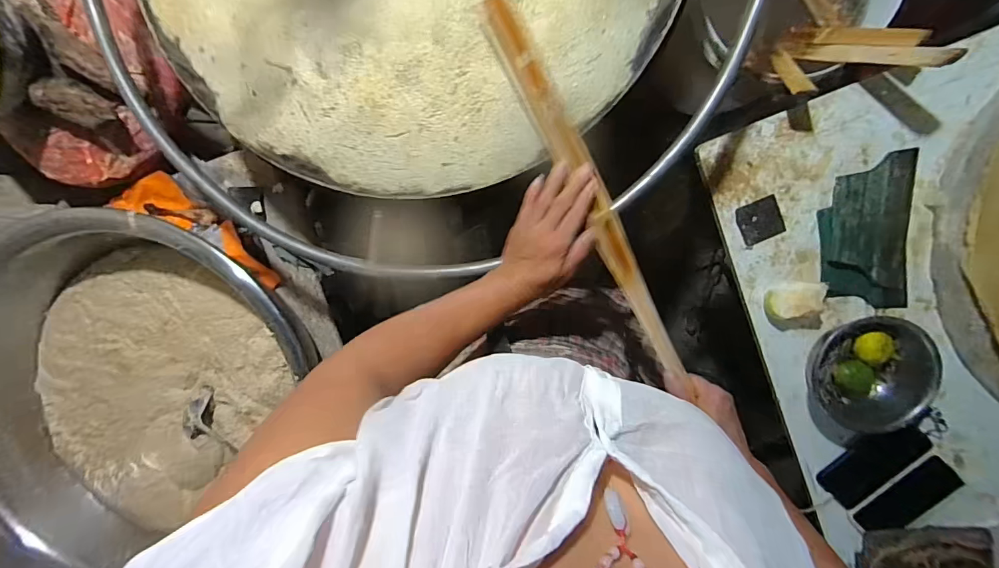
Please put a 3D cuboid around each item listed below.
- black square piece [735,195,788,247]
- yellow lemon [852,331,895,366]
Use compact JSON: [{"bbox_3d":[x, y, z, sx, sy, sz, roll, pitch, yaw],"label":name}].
[{"bbox_3d":[0.392,-0.095,0.652,0.062,0.004,0.060,-22,96,8],"label":"black square piece"},{"bbox_3d":[0.546,0.096,0.634,0.044,0.038,0.045,1,98,5],"label":"yellow lemon"}]

